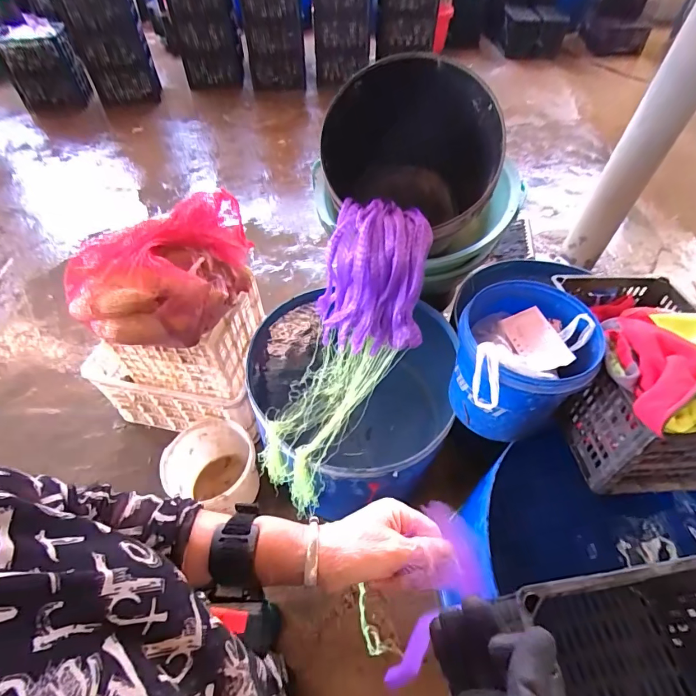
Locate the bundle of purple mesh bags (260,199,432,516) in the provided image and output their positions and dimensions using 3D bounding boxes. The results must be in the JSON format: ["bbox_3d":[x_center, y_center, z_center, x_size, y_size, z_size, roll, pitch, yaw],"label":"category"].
[{"bbox_3d":[-0.001,-0.002,0.892,0.216,0.612,0.193,37,29,24],"label":"bundle of purple mesh bags"}]

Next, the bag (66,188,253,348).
[{"bbox_3d":[-0.412,-0.165,0.942,0.408,0.195,0.265,-21,56,-17],"label":"bag"}]

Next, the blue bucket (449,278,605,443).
[{"bbox_3d":[0.351,0.032,0.875,0.261,0.249,0.261,1,52,-1],"label":"blue bucket"}]

